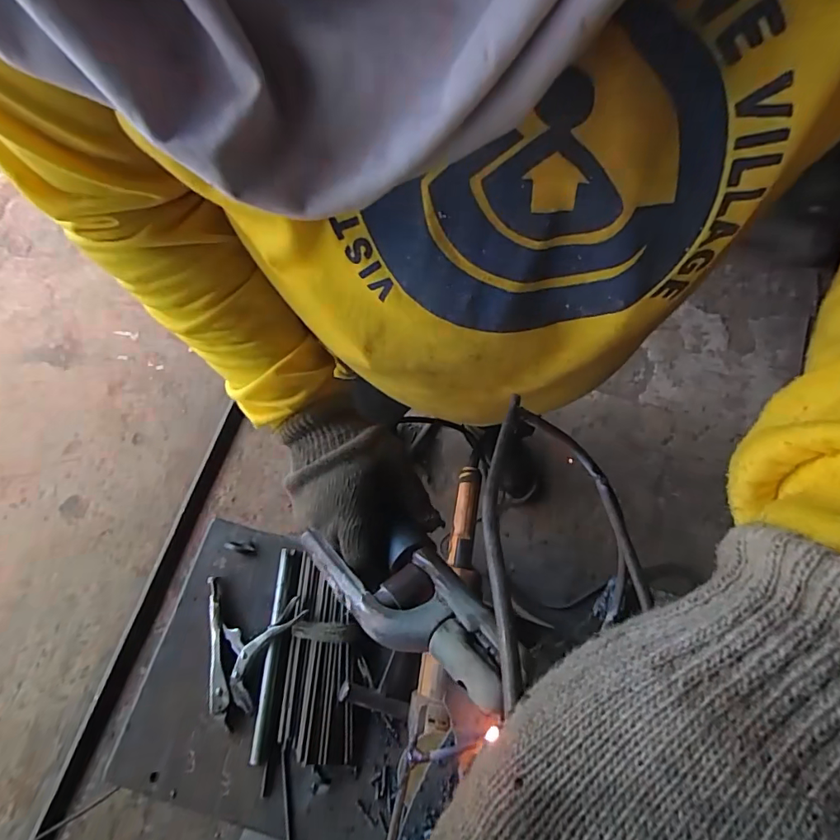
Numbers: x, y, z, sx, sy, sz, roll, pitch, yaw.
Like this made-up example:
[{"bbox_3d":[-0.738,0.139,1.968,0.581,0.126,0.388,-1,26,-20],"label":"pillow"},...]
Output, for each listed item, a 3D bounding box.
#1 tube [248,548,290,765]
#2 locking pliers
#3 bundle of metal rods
[{"bbox_3d":[-0.185,0.291,0.615,0.019,0.013,0.244,5,75,1],"label":"tube"},{"bbox_3d":[-0.210,0.281,0.613,0.117,0.022,0.154,-1,75,-1],"label":"locking pliers"},{"bbox_3d":[-0.128,0.301,0.614,0.083,0.019,0.230,-2,75,-1],"label":"bundle of metal rods"}]

